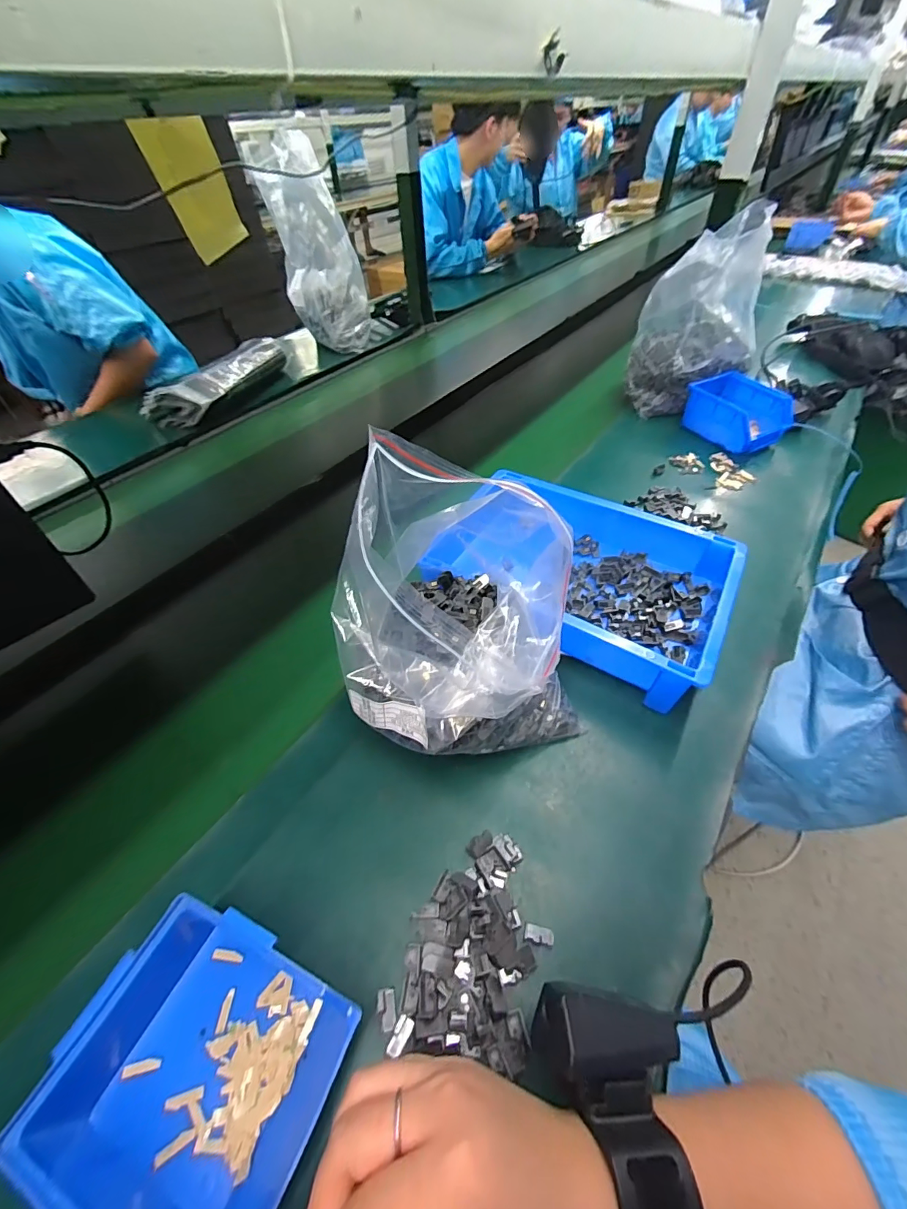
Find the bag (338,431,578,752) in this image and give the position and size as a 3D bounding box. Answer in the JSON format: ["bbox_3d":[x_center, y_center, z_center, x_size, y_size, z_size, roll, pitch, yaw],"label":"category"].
[{"bbox_3d":[-0.014,-0.011,0.367,0.173,0.266,0.201,-20,49,-14],"label":"bag"}]

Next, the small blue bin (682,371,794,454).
[{"bbox_3d":[0.473,-0.320,0.767,0.104,0.077,0.147,-26,51,-20],"label":"small blue bin"}]

